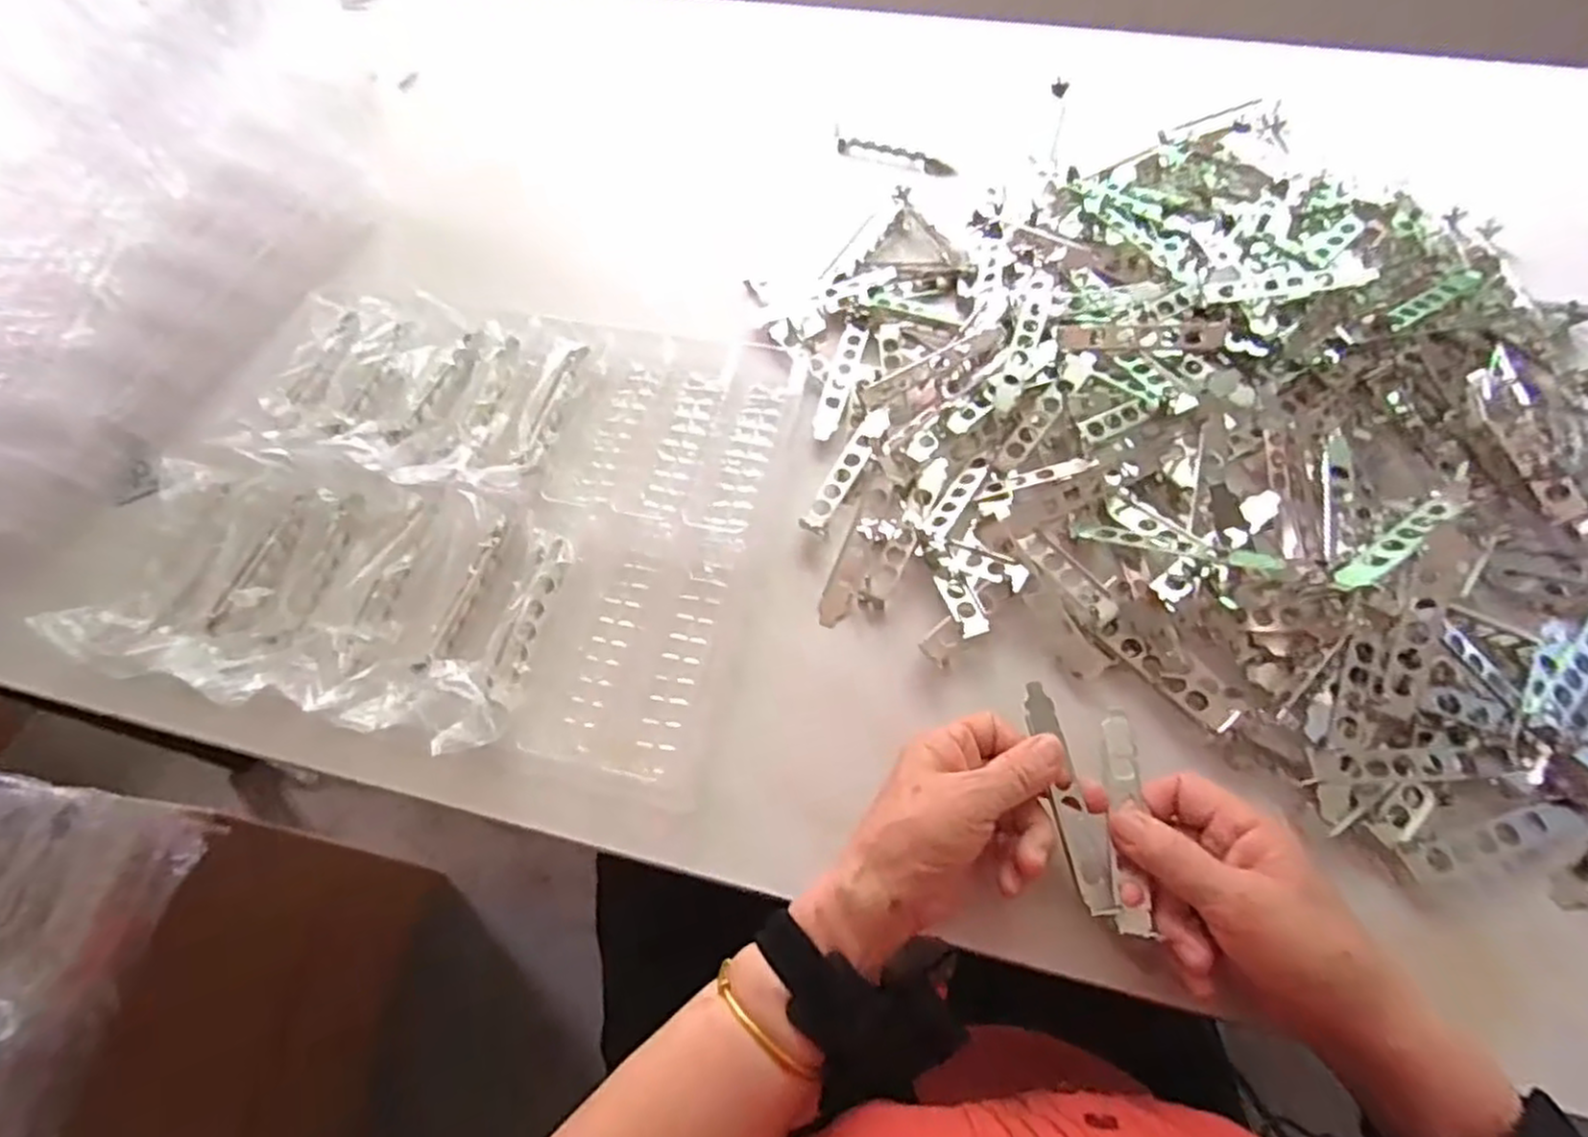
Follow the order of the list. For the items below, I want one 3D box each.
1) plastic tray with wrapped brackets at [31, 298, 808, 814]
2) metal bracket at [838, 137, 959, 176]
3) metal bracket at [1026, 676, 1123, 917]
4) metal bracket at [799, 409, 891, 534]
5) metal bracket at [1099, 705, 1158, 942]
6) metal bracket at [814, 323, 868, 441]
[{"bbox_3d":[-0.235,-0.052,0.533,0.434,0.040,0.354,9,63,7],"label":"plastic tray with wrapped brackets"},{"bbox_3d":[0.098,-0.393,0.715,0.114,0.014,0.013,21,65,13],"label":"metal bracket"},{"bbox_3d":[0.145,0.118,0.396,0.025,0.012,0.117,-10,64,-2],"label":"metal bracket"},{"bbox_3d":[0.039,-0.072,0.544,0.019,0.013,0.118,26,67,15],"label":"metal bracket"},{"bbox_3d":[0.174,0.129,0.395,0.018,0.012,0.117,8,57,7],"label":"metal bracket"},{"bbox_3d":[0.036,-0.146,0.583,0.018,0.005,0.111,14,64,10],"label":"metal bracket"}]

